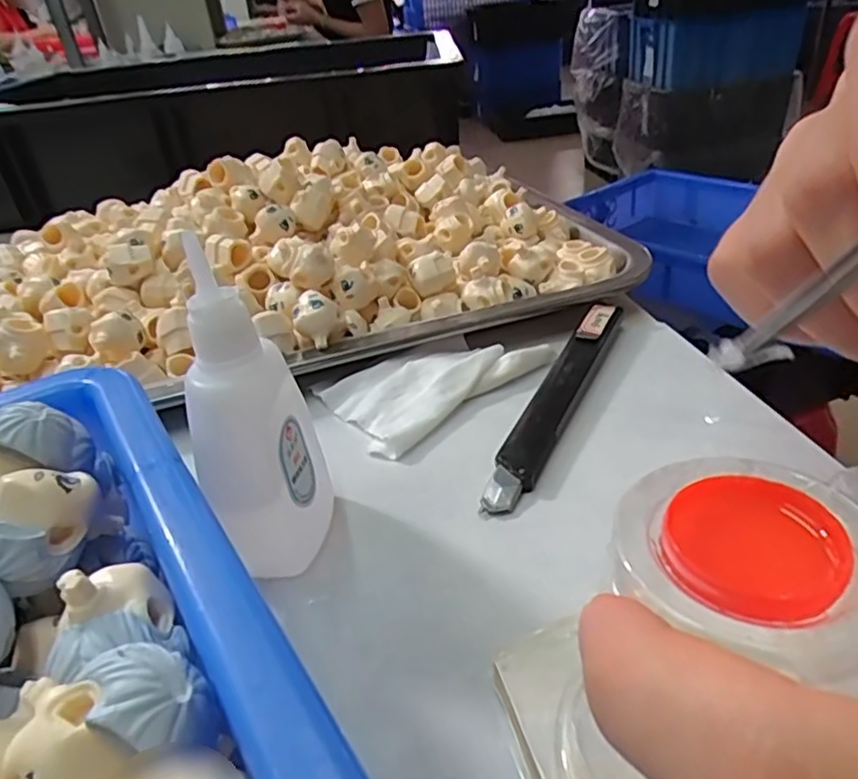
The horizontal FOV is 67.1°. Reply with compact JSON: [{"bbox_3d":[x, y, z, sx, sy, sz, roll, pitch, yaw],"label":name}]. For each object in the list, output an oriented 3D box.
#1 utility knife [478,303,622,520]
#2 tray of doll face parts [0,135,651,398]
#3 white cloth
[{"bbox_3d":[0.050,0.002,0.248,0.015,0.012,0.130,12,37,26],"label":"utility knife"},{"bbox_3d":[-0.087,-0.081,0.348,0.338,0.055,0.224,-15,33,-13],"label":"tray of doll face parts"},{"bbox_3d":[0.003,-0.006,0.269,0.087,0.010,0.052,-27,38,-30],"label":"white cloth"}]

